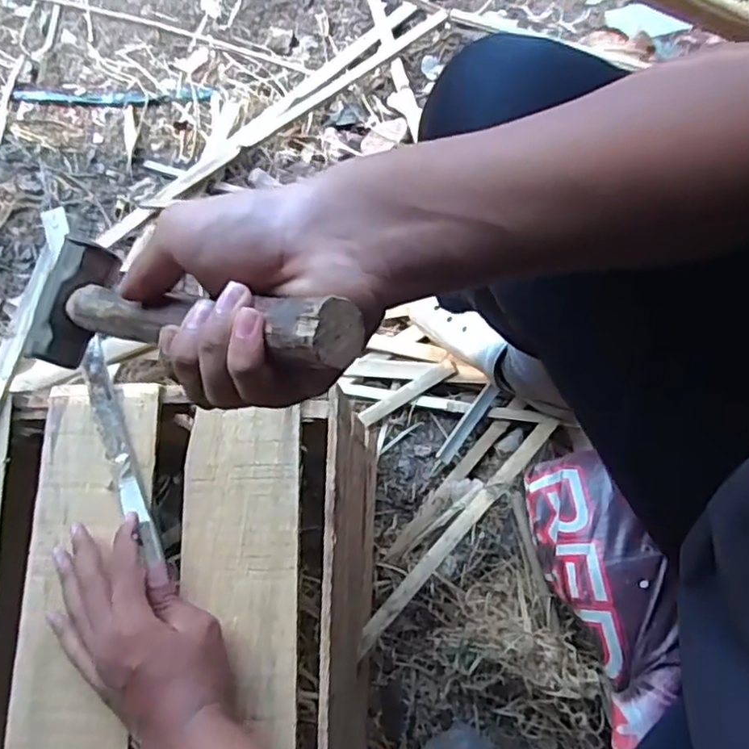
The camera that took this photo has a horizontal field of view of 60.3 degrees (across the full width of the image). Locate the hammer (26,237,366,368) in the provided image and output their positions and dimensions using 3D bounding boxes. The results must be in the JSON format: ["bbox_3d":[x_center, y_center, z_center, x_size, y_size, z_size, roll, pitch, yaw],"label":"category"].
[{"bbox_3d":[-0.106,-0.031,0.322,0.265,0.037,0.072,9,69,44],"label":"hammer"}]

